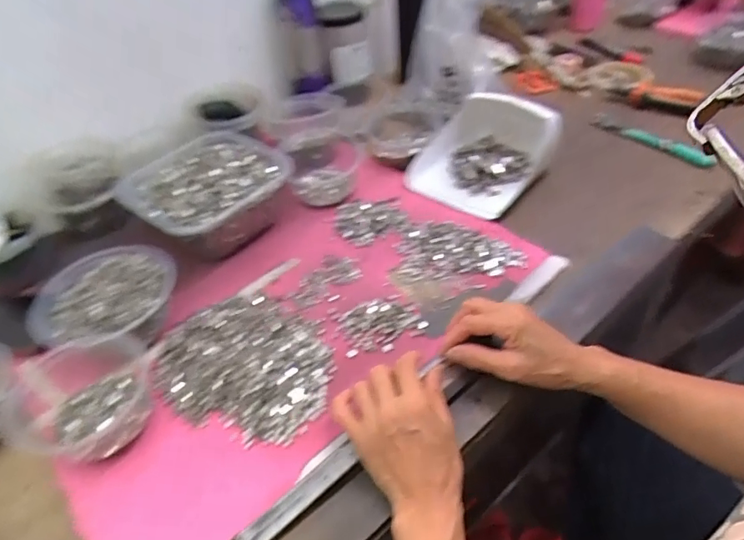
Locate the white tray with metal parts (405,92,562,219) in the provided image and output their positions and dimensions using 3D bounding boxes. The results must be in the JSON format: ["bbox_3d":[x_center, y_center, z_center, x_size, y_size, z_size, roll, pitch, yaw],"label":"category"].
[{"bbox_3d":[0.154,-0.169,0.708,0.159,0.071,0.191,29,56,26],"label":"white tray with metal parts"}]

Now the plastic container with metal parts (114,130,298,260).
[{"bbox_3d":[-0.205,-0.098,0.663,0.159,0.070,0.183,26,55,24],"label":"plastic container with metal parts"}]

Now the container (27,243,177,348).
[{"bbox_3d":[-0.283,0.035,0.548,0.139,0.047,0.131,-8,44,-1],"label":"container"}]

